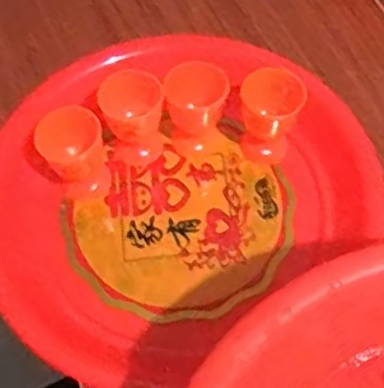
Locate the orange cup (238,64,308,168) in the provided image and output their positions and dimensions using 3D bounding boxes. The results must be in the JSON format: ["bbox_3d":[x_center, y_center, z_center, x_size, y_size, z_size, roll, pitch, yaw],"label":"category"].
[{"bbox_3d":[0.053,-0.051,0.478,0.038,0.065,0.034,13,62,8],"label":"orange cup"}]

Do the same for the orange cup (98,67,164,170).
[{"bbox_3d":[-0.039,-0.051,0.483,0.040,0.053,0.043,-1,61,1],"label":"orange cup"}]

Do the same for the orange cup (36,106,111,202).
[{"bbox_3d":[-0.076,-0.026,0.465,0.038,0.062,0.037,-1,61,1],"label":"orange cup"}]

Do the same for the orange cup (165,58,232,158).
[{"bbox_3d":[0.004,-0.058,0.486,0.041,0.055,0.045,-1,61,1],"label":"orange cup"}]

